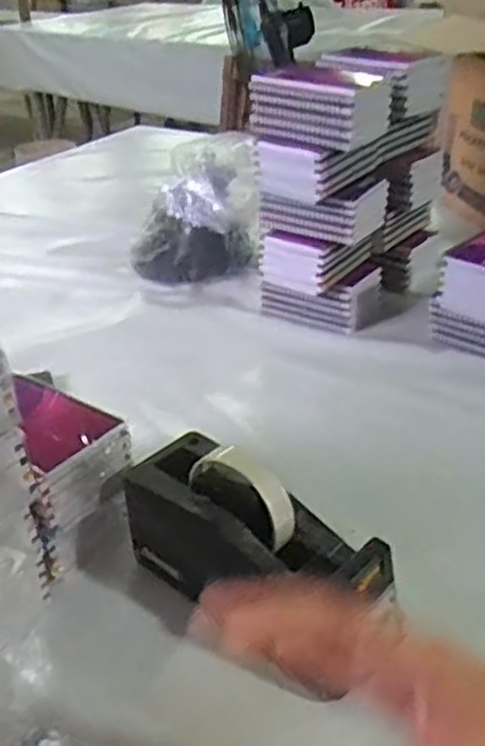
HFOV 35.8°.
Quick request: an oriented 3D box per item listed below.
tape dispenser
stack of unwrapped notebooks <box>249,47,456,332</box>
[{"bbox_3d":[0.007,0.123,0.533,0.197,0.114,0.072,26,41,36],"label":"tape dispenser"},{"bbox_3d":[0.136,-0.221,0.922,0.157,0.284,0.242,20,38,29],"label":"stack of unwrapped notebooks"}]

